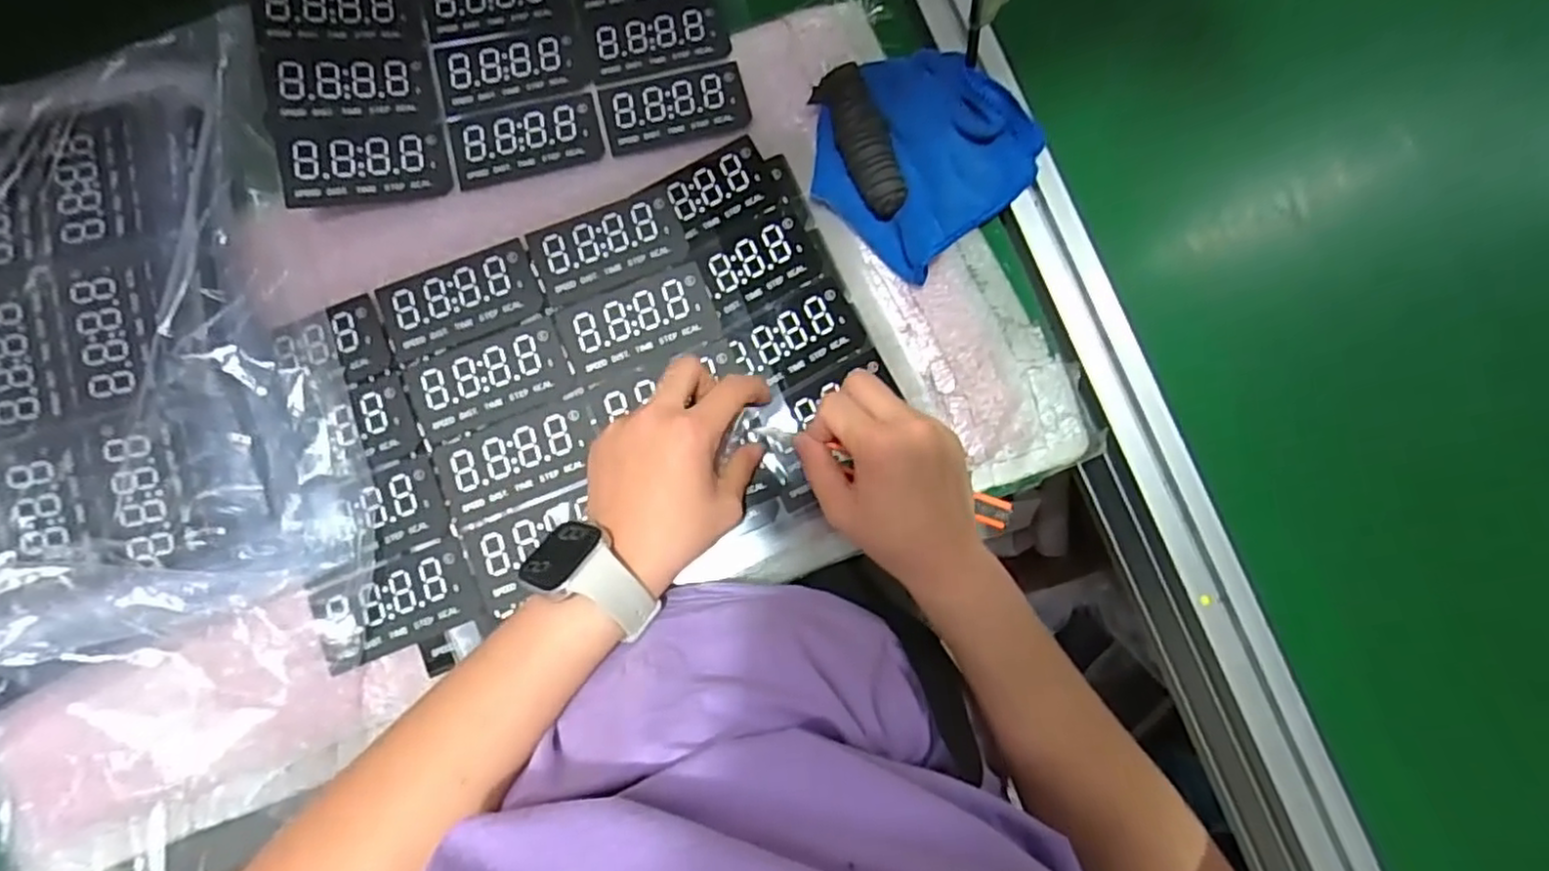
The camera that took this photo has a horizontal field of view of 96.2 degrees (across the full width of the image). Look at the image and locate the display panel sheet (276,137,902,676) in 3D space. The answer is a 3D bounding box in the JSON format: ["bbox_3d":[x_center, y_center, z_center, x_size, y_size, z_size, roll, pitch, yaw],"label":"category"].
[{"bbox_3d":[-0.117,-0.024,0.416,0.343,0.012,0.207,-24,87,-7],"label":"display panel sheet"}]

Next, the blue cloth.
[{"bbox_3d":[0.095,-0.181,0.435,0.134,0.034,0.121,-44,89,-8],"label":"blue cloth"}]

